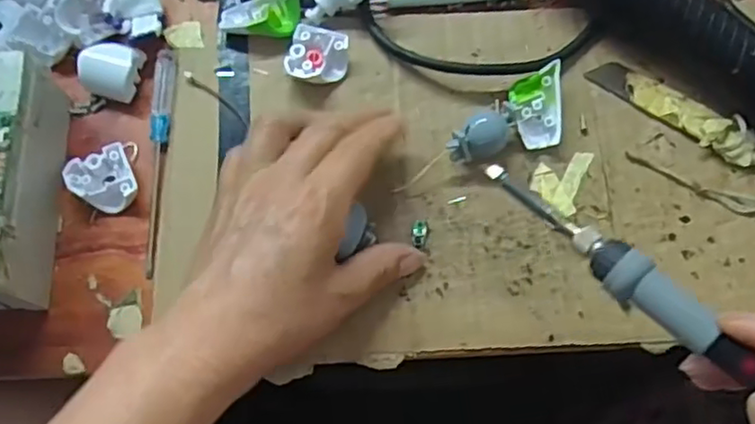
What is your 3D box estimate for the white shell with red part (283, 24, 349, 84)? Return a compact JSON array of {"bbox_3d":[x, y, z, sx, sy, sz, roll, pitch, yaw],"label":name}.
[{"bbox_3d":[-0.032,-0.085,0.362,0.030,0.015,0.030,11,75,5],"label":"white shell with red part"}]

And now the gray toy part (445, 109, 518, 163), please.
[{"bbox_3d":[0.054,-0.038,0.346,0.037,0.020,0.020,-14,74,-2],"label":"gray toy part"}]

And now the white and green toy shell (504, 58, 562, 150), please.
[{"bbox_3d":[0.083,-0.055,0.352,0.028,0.019,0.042,-1,74,2],"label":"white and green toy shell"}]

